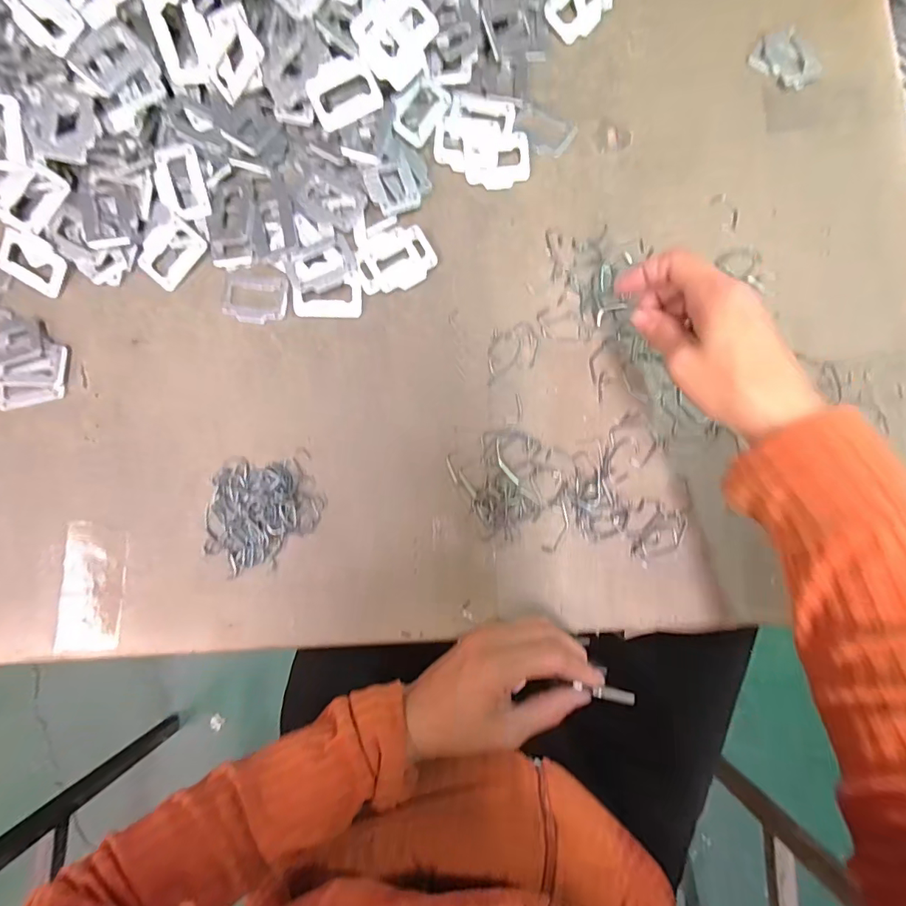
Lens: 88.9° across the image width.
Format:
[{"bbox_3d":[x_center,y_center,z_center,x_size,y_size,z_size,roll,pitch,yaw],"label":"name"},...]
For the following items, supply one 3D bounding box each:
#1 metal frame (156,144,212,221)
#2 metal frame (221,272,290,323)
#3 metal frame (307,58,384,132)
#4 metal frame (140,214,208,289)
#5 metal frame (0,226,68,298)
[{"bbox_3d":[-0.210,-0.209,0.359,0.034,0.006,0.052,-13,101,4],"label":"metal frame"},{"bbox_3d":[-0.156,-0.122,0.364,0.052,0.004,0.039,3,83,1],"label":"metal frame"},{"bbox_3d":[-0.083,-0.274,0.351,0.051,0.005,0.040,-23,106,1],"label":"metal frame"},{"bbox_3d":[-0.223,-0.159,0.363,0.038,0.009,0.051,42,85,5],"label":"metal frame"},{"bbox_3d":[-0.330,-0.150,0.362,0.053,0.006,0.037,28,99,-3],"label":"metal frame"}]

